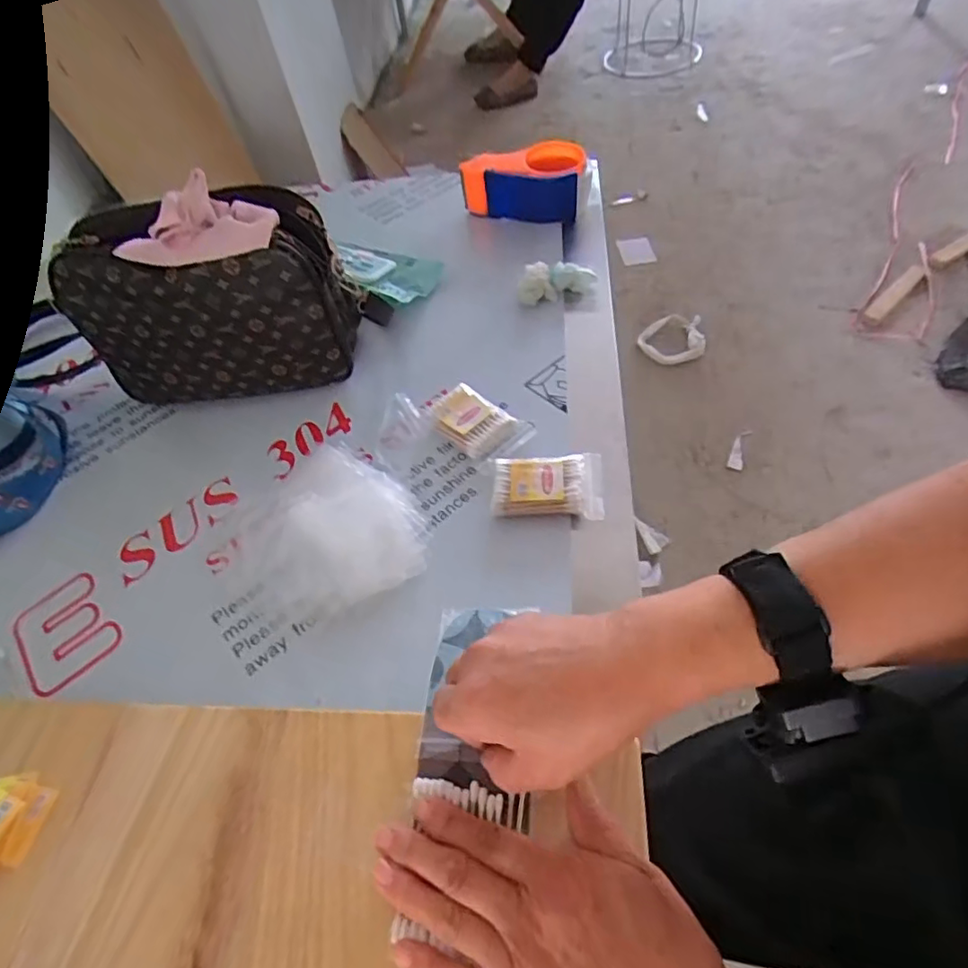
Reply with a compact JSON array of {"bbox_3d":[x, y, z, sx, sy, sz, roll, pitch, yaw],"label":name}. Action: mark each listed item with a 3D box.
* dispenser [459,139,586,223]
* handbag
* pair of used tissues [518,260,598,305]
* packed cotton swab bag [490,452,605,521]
[{"bbox_3d":[0.051,-0.397,0.779,0.160,0.074,0.076,0,53,9],"label":"dispenser"},{"bbox_3d":[-0.258,-0.171,0.572,0.246,0.186,0.105,-1,51,9],"label":"handbag"},{"bbox_3d":[0.079,-0.230,0.660,0.087,0.038,0.029,-15,52,-3],"label":"pair of used tissues"},{"bbox_3d":[0.054,0.001,0.495,0.089,0.022,0.057,-1,53,8],"label":"packed cotton swab bag"}]

